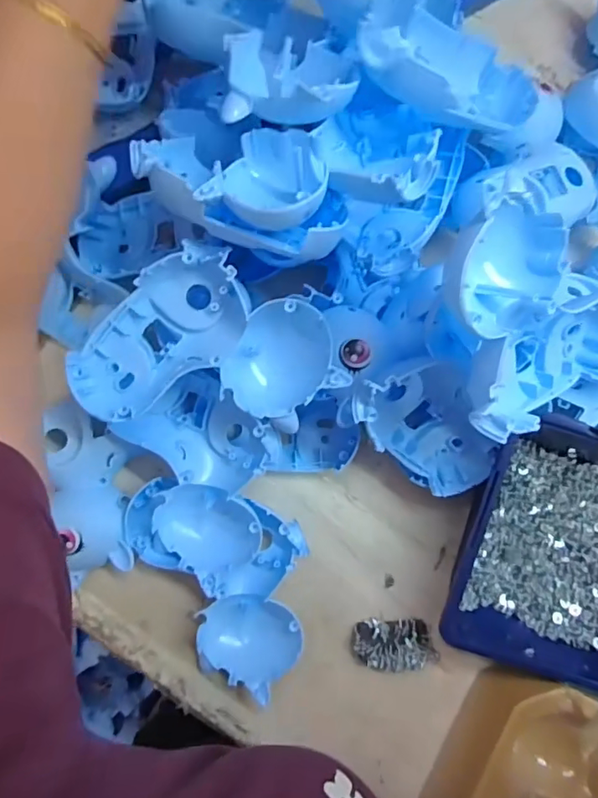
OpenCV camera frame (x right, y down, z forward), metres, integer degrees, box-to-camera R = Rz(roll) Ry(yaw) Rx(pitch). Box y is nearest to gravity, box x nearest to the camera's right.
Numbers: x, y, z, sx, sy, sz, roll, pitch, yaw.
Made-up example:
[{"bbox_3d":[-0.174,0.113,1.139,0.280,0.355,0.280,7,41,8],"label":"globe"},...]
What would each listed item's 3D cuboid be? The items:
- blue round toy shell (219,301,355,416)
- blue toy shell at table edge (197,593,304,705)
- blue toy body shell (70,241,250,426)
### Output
[{"bbox_3d":[-0.012,-0.025,0.329,0.073,0.026,0.064,-28,88,-4],"label":"blue round toy shell"},{"bbox_3d":[-0.036,0.169,0.381,0.070,0.028,0.064,21,85,-1],"label":"blue toy shell at table edge"},{"bbox_3d":[-0.088,-0.039,0.332,0.122,0.039,0.070,-32,88,-4],"label":"blue toy body shell"}]

